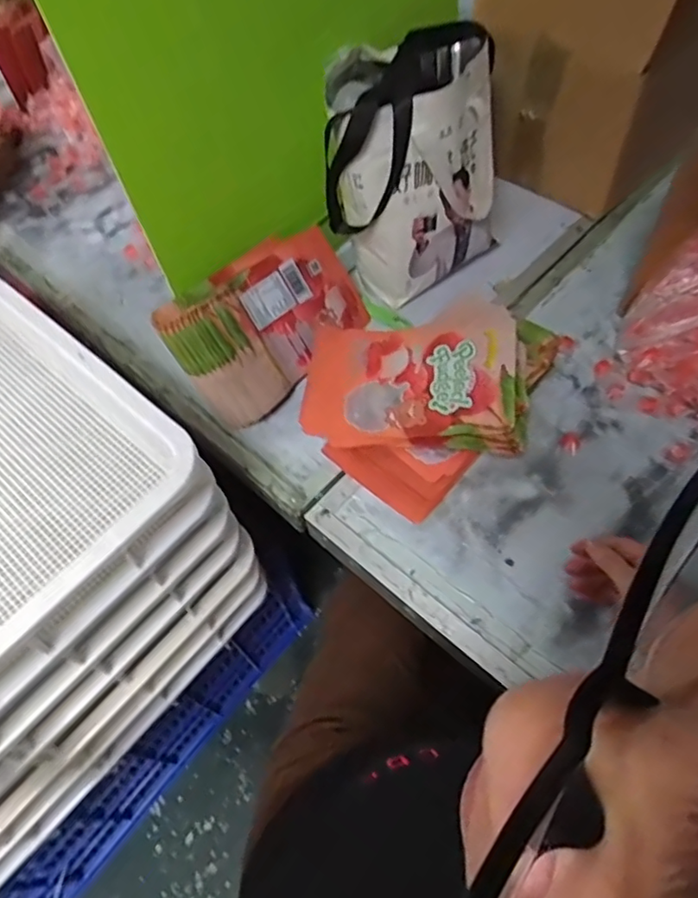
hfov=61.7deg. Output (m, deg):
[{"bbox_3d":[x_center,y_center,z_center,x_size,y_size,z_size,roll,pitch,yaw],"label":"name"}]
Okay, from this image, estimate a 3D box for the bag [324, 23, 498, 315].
[{"bbox_3d":[0.086,-0.383,0.808,0.231,0.271,0.197,-6,58,0],"label":"bag"}]

